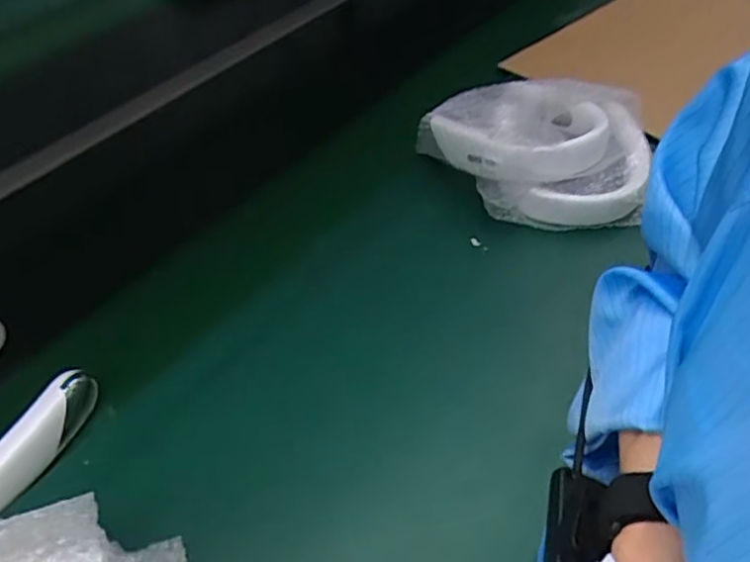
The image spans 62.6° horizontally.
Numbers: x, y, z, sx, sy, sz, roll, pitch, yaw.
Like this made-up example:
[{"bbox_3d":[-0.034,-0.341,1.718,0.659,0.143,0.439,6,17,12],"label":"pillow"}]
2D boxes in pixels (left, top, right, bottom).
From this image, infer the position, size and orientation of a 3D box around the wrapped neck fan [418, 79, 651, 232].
[{"bbox_3d":[0.194,-0.186,0.781,0.281,0.106,0.246,2,49,4],"label":"wrapped neck fan"}]

